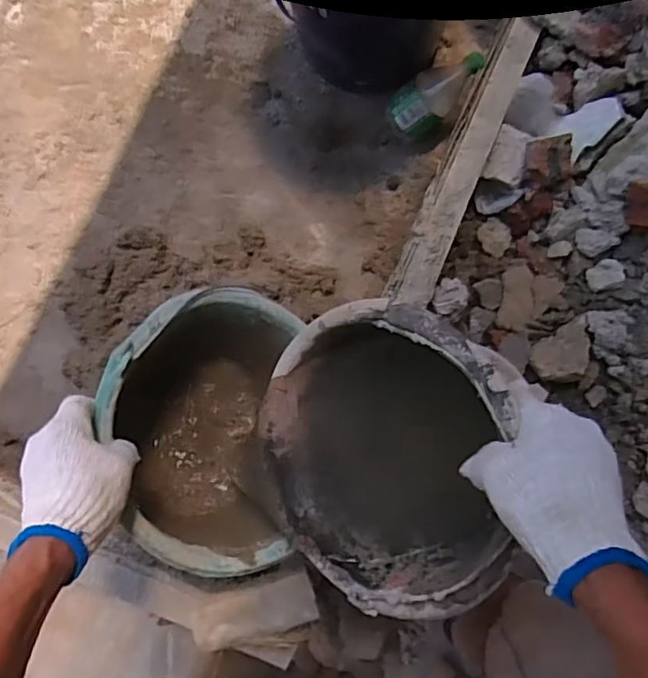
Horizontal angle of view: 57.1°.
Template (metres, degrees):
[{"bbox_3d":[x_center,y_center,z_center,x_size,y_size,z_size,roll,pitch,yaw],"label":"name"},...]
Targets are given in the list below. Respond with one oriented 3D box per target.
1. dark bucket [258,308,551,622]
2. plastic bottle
[{"bbox_3d":[0.081,0.096,0.542,0.145,0.249,0.256,-7,91,-47],"label":"dark bucket"},{"bbox_3d":[0.183,-0.409,1.004,0.191,0.074,0.089,-31,84,38],"label":"plastic bottle"}]

